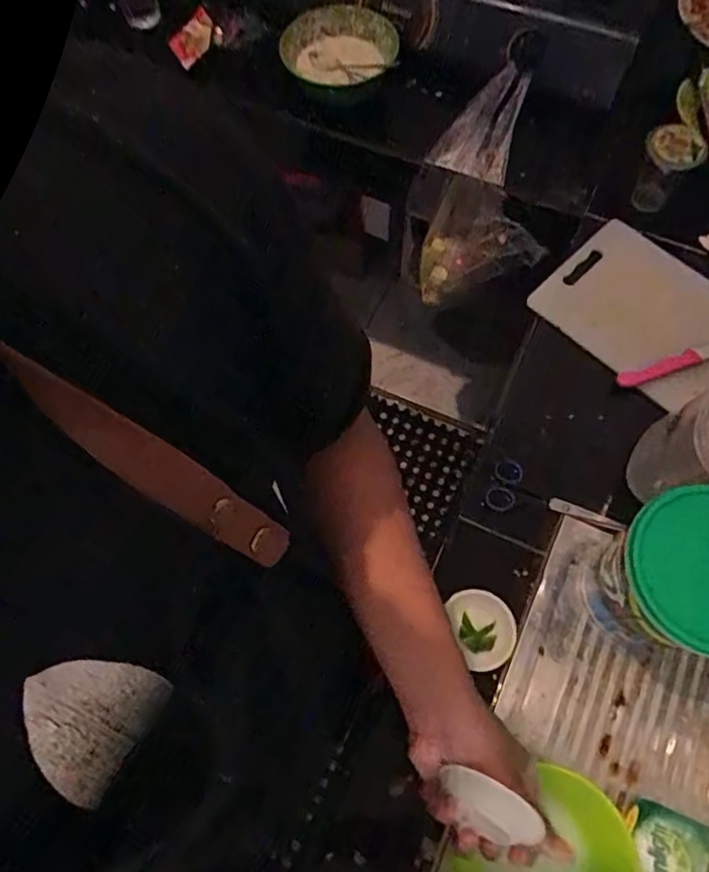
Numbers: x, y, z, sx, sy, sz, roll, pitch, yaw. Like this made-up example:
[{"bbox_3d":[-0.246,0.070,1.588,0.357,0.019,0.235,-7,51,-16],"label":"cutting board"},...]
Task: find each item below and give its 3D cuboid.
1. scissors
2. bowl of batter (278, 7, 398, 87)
[{"bbox_3d":[0.227,0.074,0.679,0.149,0.019,0.054,19,69,9],"label":"scissors"},{"bbox_3d":[-0.020,-0.635,1.000,0.170,0.064,0.165,-3,67,1],"label":"bowl of batter"}]

